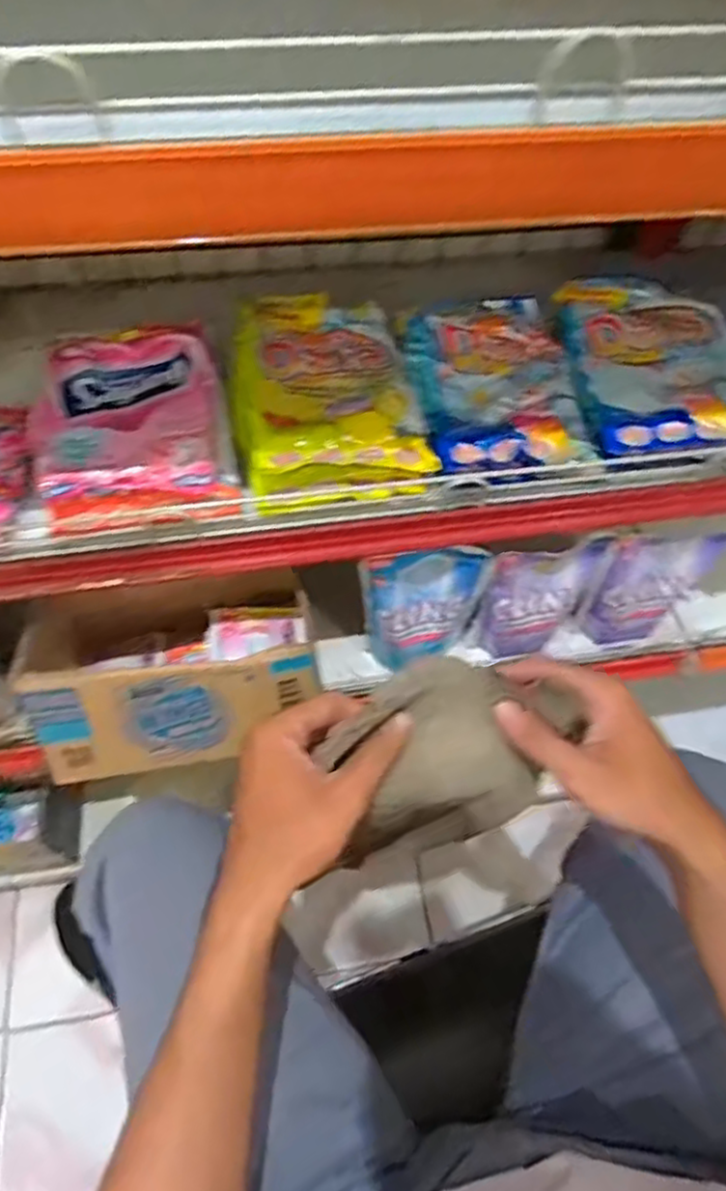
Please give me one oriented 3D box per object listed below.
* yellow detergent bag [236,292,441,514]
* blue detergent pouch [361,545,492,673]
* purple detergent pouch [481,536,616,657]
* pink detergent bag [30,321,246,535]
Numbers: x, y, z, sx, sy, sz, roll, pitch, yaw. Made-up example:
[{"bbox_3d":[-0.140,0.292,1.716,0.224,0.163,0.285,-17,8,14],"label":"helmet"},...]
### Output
[{"bbox_3d":[-0.036,-0.187,0.609,0.147,0.049,0.237,-9,60,-8],"label":"yellow detergent bag"},{"bbox_3d":[0.057,0.018,0.712,0.111,0.177,0.048,-6,60,-6],"label":"blue detergent pouch"},{"bbox_3d":[0.184,0.007,0.713,0.114,0.153,0.049,-6,60,-6],"label":"purple detergent pouch"},{"bbox_3d":[-0.191,-0.150,0.582,0.148,0.035,0.201,-11,60,-9],"label":"pink detergent bag"}]

